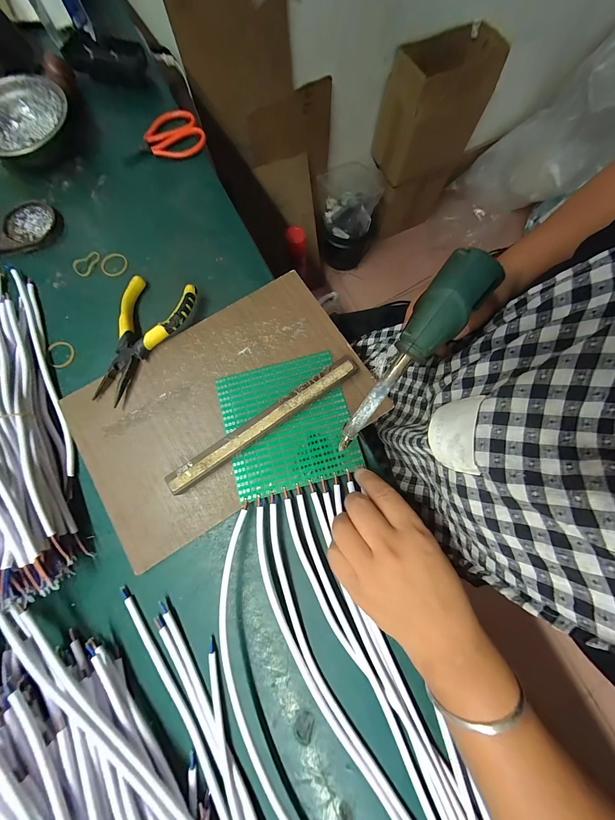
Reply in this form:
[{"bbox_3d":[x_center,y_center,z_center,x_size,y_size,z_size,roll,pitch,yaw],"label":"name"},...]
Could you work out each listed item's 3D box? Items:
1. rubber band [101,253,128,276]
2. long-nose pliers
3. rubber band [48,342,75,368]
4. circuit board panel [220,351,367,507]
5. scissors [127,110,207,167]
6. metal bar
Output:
[{"bbox_3d":[-0.236,-0.178,0.338,0.030,0.004,0.031,0,77,-1],"label":"rubber band"},{"bbox_3d":[-0.182,-0.077,0.302,0.079,0.024,0.144,16,77,2],"label":"long-nose pliers"},{"bbox_3d":[-0.279,-0.065,0.313,0.024,0.004,0.032,-23,79,-6],"label":"rubber band"},{"bbox_3d":[-0.021,0.012,0.288,0.125,0.006,0.129,-15,78,-5],"label":"circuit board panel"},{"bbox_3d":[-0.195,-0.363,0.371,0.109,0.022,0.056,-24,79,-7],"label":"scissors"},{"bbox_3d":[-0.041,0.013,0.279,0.213,0.019,0.022,-35,80,-8],"label":"metal bar"}]

